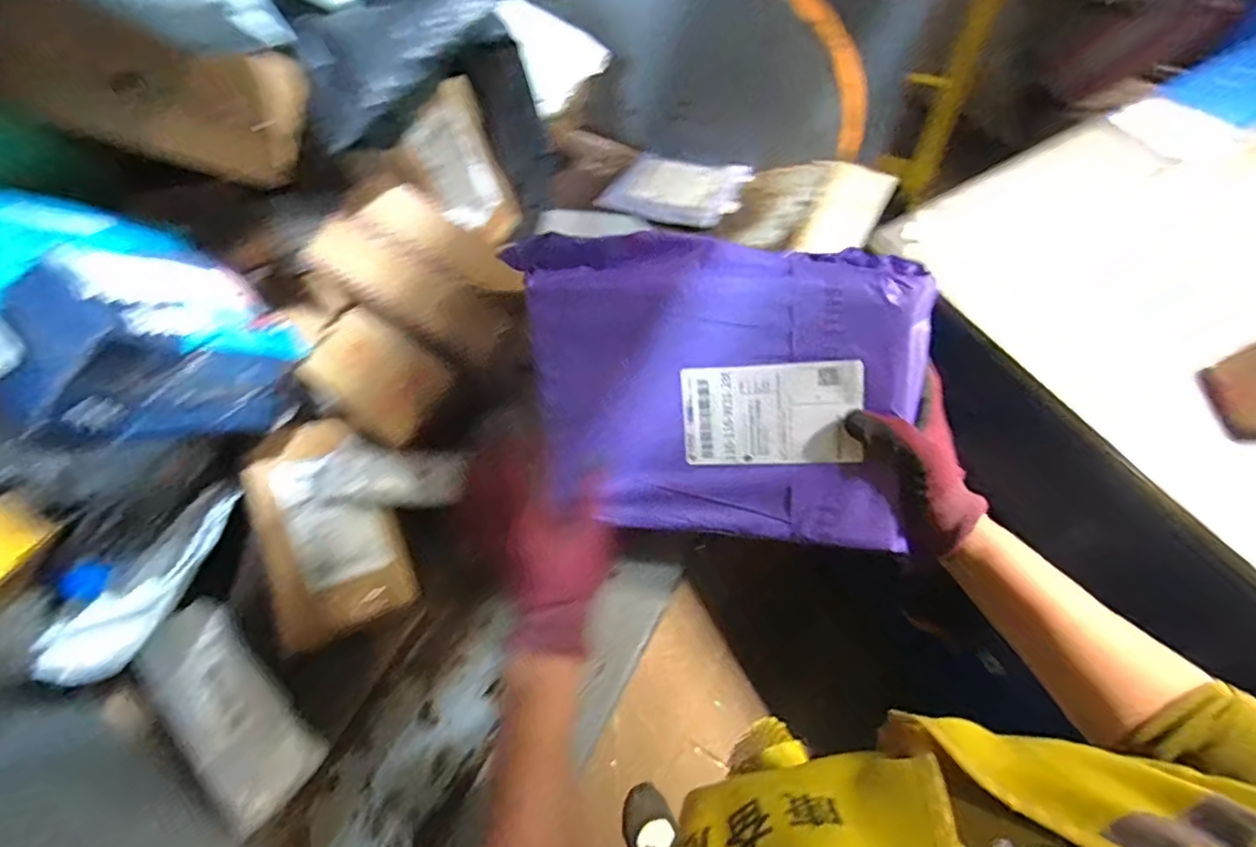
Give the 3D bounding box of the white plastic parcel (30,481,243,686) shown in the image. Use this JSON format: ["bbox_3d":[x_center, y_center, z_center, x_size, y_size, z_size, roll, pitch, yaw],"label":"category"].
[{"bbox_3d":[-0.410,0.132,0.527,0.028,0.063,0.192,8,43,7],"label":"white plastic parcel"}]

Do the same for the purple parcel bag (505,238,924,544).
[{"bbox_3d":[0.063,-0.023,0.449,0.283,0.026,0.212,5,101,10],"label":"purple parcel bag"}]

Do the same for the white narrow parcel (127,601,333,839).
[{"bbox_3d":[-0.389,0.269,0.579,0.225,0.017,0.086,40,53,17],"label":"white narrow parcel"}]

